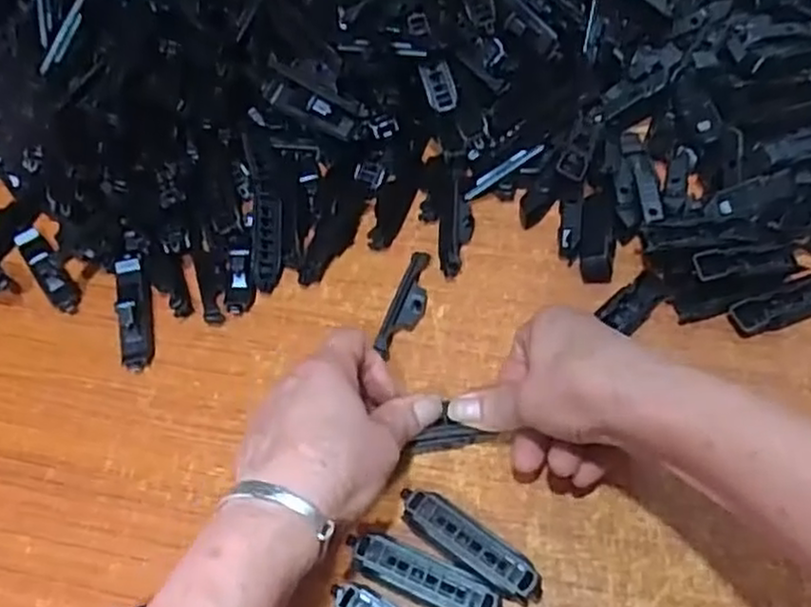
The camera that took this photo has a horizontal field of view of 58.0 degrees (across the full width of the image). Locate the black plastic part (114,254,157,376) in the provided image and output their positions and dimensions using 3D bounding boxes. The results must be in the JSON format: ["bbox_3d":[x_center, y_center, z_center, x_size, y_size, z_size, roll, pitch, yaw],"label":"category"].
[{"bbox_3d":[-0.174,0.004,0.471,0.019,0.023,0.078,-12,58,-3],"label":"black plastic part"}]

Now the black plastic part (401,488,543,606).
[{"bbox_3d":[0.032,0.126,0.377,0.081,0.022,0.022,30,65,21],"label":"black plastic part"}]

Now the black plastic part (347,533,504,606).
[{"bbox_3d":[0.010,0.140,0.369,0.079,0.021,0.021,18,61,15],"label":"black plastic part"}]

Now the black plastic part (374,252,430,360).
[{"bbox_3d":[0.002,0.000,0.462,0.017,0.023,0.078,15,56,14],"label":"black plastic part"}]

